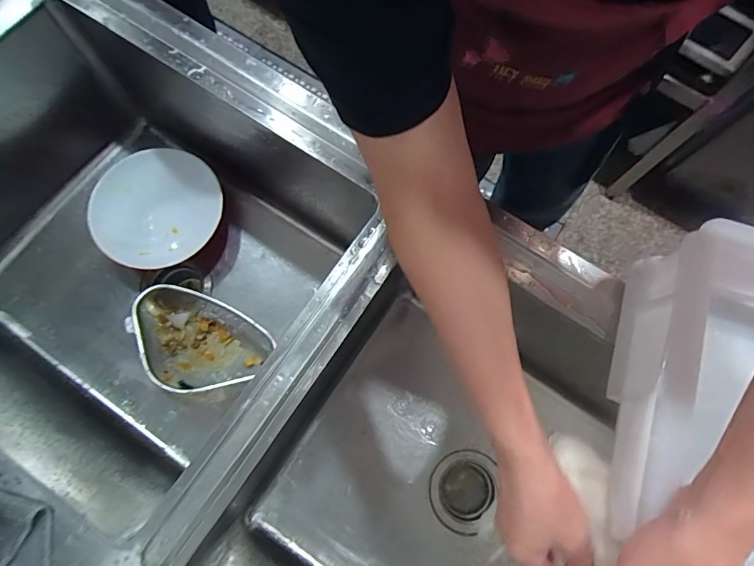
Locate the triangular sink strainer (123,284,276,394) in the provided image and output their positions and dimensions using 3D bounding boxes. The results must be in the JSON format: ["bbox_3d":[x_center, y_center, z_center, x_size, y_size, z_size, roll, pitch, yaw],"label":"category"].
[{"bbox_3d":[-0.269,0.085,0.636,0.173,0.085,0.134,21,74,4],"label":"triangular sink strainer"}]

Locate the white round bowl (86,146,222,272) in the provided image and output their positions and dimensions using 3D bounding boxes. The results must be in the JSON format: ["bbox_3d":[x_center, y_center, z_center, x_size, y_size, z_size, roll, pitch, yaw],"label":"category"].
[{"bbox_3d":[-0.354,-0.118,0.704,0.165,0.065,0.198,18,74,3],"label":"white round bowl"}]

